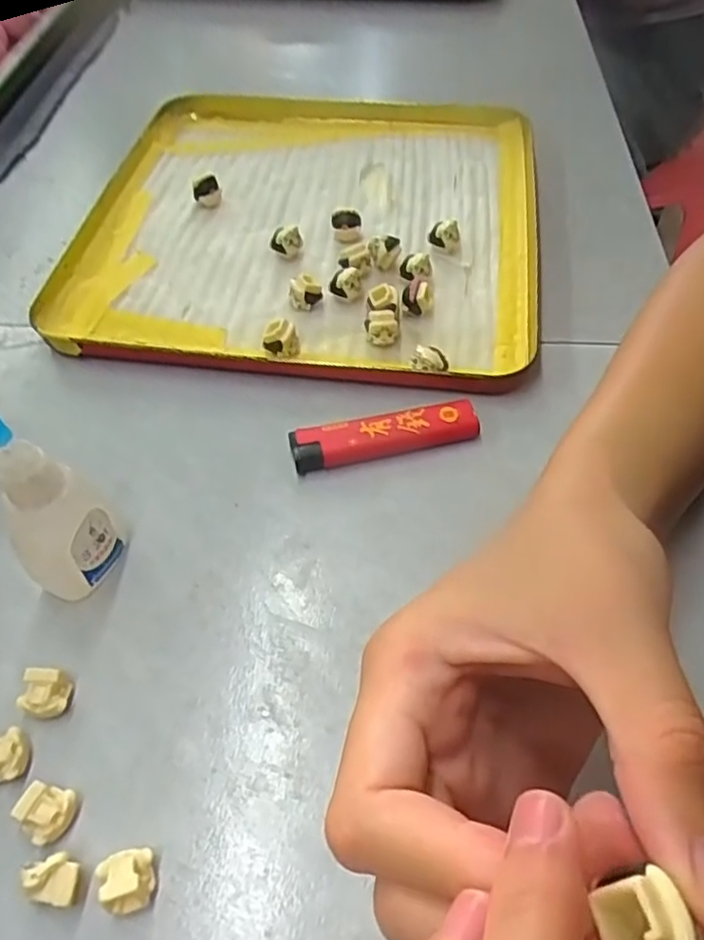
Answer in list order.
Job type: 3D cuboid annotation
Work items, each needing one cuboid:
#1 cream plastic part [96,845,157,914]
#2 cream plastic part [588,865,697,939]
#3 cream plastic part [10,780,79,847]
[{"bbox_3d":[-0.062,0.114,0.188,0.014,0.012,0.016,-19,56,-12],"label":"cream plastic part"},{"bbox_3d":[0.046,0.071,0.106,0.012,0.007,0.012,-9,54,-11],"label":"cream plastic part"},{"bbox_3d":[-0.089,0.100,0.198,0.014,0.010,0.015,28,59,20],"label":"cream plastic part"}]

